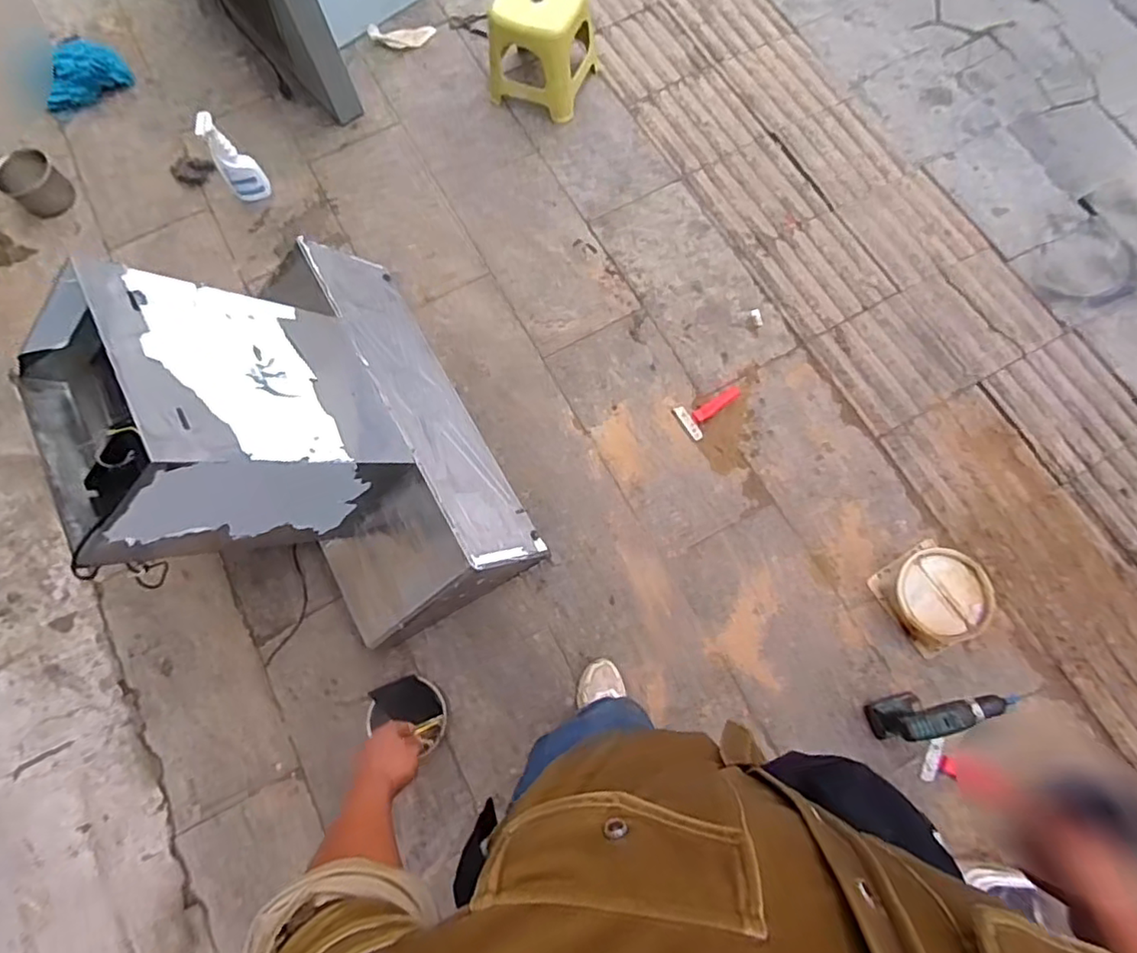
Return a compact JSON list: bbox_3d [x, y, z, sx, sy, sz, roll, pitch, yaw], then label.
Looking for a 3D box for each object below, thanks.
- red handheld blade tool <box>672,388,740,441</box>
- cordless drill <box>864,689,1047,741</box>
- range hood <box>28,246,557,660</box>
[{"bbox_3d":[0.346,-0.167,1.493,0.159,0.020,0.093,-33,75,-7],"label":"red handheld blade tool"},{"bbox_3d":[0.734,0.463,1.208,0.237,0.191,0.074,-9,73,0],"label":"cordless drill"},{"bbox_3d":[-0.580,-0.051,1.261,0.416,0.759,0.844,-38,69,26],"label":"range hood"}]

